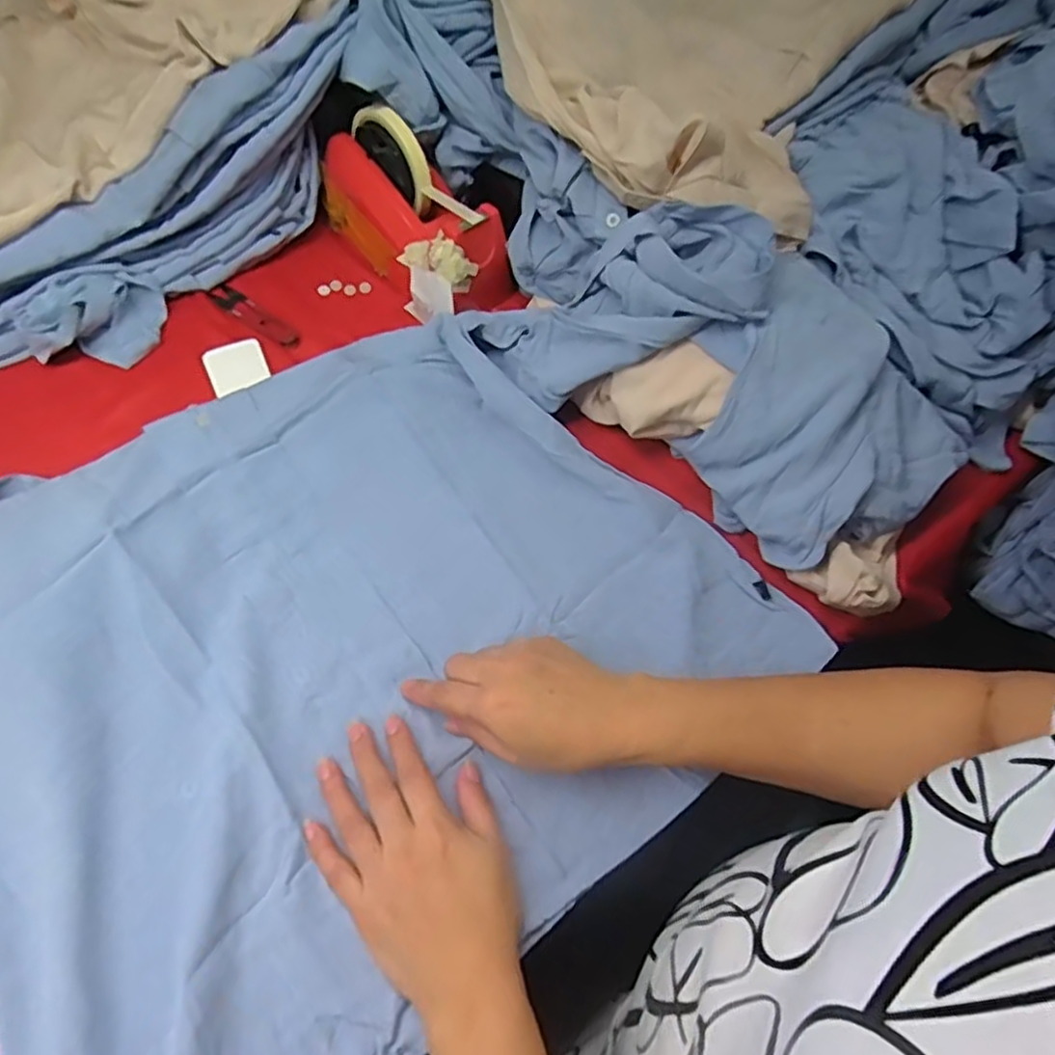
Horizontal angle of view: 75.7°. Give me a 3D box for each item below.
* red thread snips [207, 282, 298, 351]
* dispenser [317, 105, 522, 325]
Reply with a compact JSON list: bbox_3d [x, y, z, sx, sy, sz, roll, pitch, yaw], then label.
[{"bbox_3d":[-0.240,-0.187,0.599,0.099,0.006,0.024,32,62,16],"label":"red thread snips"},{"bbox_3d":[-0.099,-0.275,0.595,0.089,0.117,0.187,-31,65,-20],"label":"dispenser"}]

